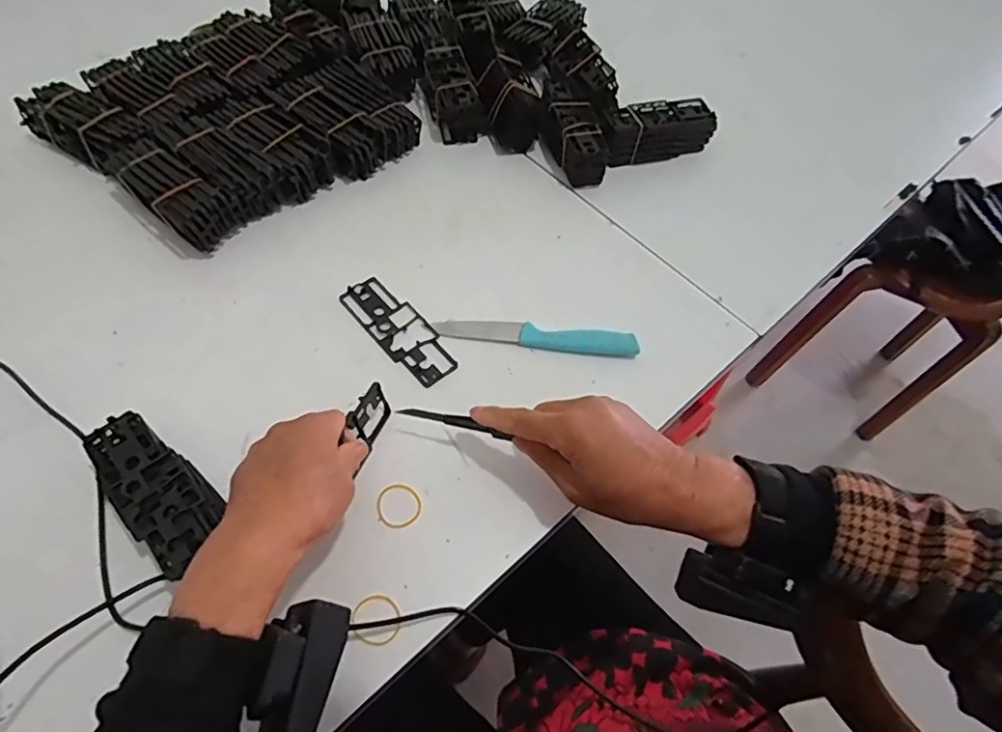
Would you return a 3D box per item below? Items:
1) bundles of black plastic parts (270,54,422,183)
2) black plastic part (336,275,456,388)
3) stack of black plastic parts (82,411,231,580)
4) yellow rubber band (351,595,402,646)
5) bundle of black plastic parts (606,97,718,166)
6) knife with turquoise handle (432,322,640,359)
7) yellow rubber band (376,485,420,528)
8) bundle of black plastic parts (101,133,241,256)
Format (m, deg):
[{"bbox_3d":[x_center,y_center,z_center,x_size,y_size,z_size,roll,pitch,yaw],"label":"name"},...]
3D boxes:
[{"bbox_3d":[-0.159,-0.256,0.591,0.104,0.044,0.123,-36,67,-23],"label":"bundles of black plastic parts"},{"bbox_3d":[-0.086,-0.032,0.483,0.044,0.004,0.120,-36,67,-23],"label":"black plastic part"},{"bbox_3d":[-0.229,0.085,0.382,0.118,0.035,0.048,39,63,18],"label":"stack of black plastic parts"},{"bbox_3d":[-0.080,0.163,0.365,0.029,0.004,0.031,5,50,-6],"label":"yellow rubber band"},{"bbox_3d":[0.165,-0.256,0.620,0.132,0.046,0.055,-15,61,-14],"label":"bundle of black plastic parts"},{"bbox_3d":[0.031,-0.026,0.488,0.171,0.009,0.022,8,58,0],"label":"knife with turquoise handle"},{"bbox_3d":[-0.073,0.099,0.404,0.031,0.004,0.032,2,58,-3],"label":"yellow rubber band"},{"bbox_3d":[-0.303,-0.157,0.520,0.135,0.046,0.054,36,62,17],"label":"bundle of black plastic parts"}]

